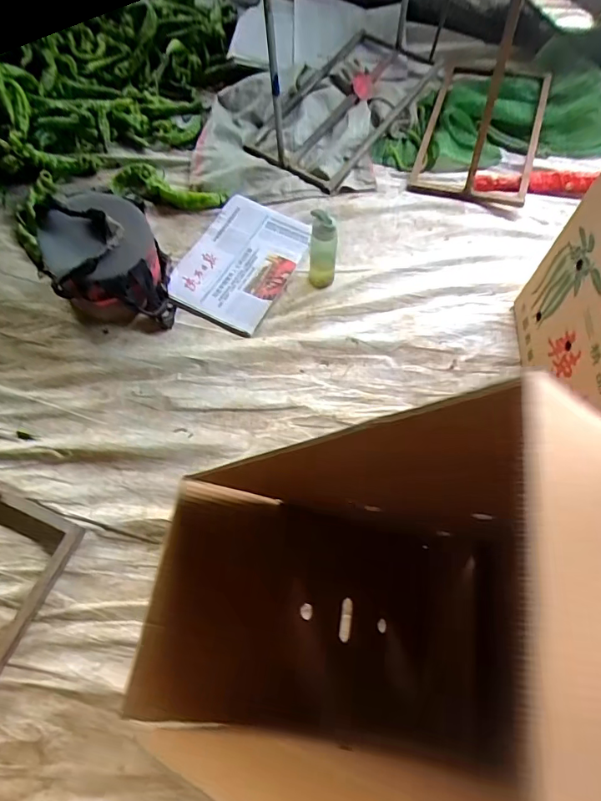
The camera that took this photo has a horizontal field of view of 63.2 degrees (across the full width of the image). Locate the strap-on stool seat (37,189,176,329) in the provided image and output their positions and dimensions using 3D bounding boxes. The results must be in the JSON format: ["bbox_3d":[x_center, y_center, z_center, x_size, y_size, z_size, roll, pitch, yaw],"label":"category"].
[{"bbox_3d":[-0.467,-0.331,1.185,0.247,0.213,0.273,-16,66,-7],"label":"strap-on stool seat"}]

